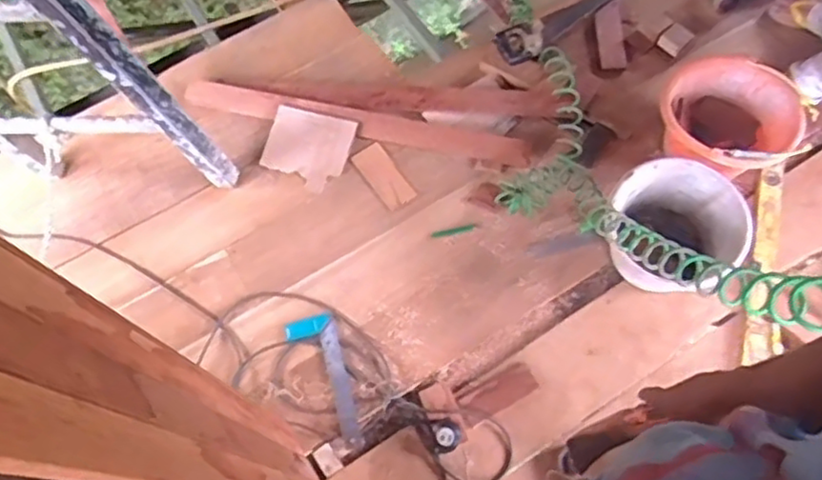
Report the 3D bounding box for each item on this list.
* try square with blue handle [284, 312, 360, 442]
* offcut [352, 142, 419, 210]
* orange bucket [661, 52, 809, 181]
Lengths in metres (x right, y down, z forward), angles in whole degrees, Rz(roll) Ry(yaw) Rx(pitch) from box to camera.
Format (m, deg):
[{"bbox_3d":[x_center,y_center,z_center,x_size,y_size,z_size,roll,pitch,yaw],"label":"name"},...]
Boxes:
[{"bbox_3d":[-0.188,0.303,1.496,0.107,0.028,0.289,-19,68,-6],"label":"try square with blue handle"},{"bbox_3d":[-0.067,-0.163,1.705,0.082,0.008,0.183,-36,71,-12],"label":"offcut"},{"bbox_3d":[0.731,-0.262,1.603,0.294,0.260,0.271,-1,67,2],"label":"orange bucket"}]

